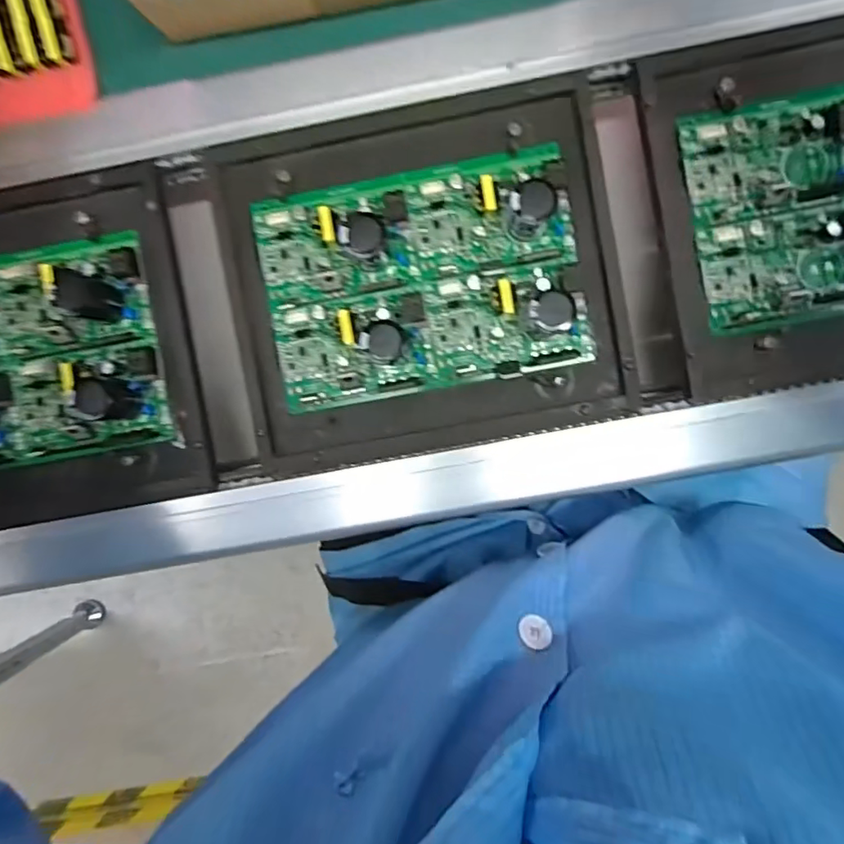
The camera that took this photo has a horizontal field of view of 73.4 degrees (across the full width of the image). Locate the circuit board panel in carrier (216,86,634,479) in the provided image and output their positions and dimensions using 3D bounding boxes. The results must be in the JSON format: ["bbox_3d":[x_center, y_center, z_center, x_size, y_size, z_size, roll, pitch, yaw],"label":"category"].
[{"bbox_3d":[-0.001,-0.098,0.388,0.265,0.045,0.229,-10,92,4],"label":"circuit board panel in carrier"}]

